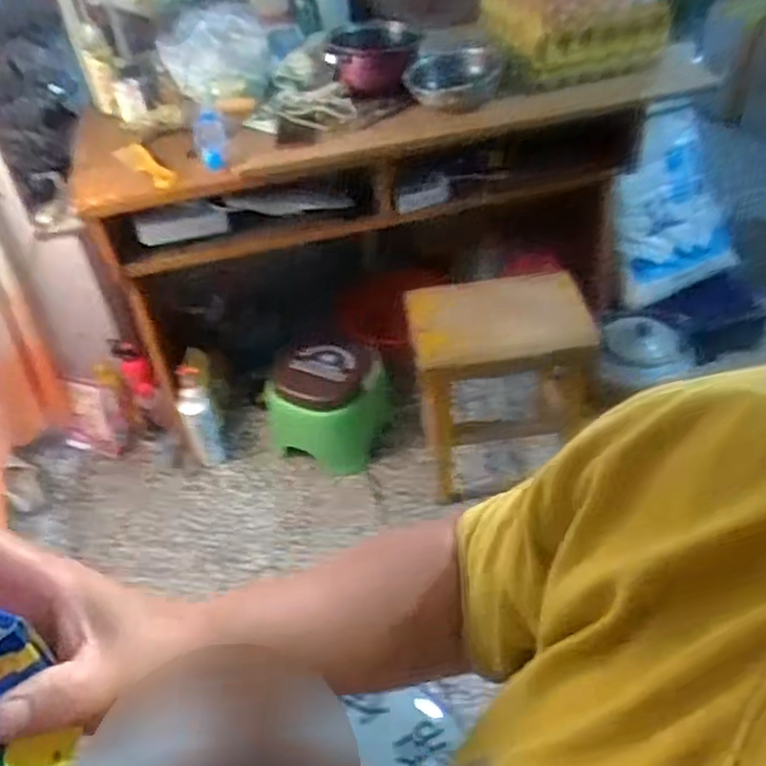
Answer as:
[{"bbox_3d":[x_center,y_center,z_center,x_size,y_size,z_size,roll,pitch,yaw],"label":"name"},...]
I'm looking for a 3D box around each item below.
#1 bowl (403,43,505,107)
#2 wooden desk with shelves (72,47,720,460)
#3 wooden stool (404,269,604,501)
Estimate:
[{"bbox_3d":[0.152,-0.664,1.583,0.214,0.071,0.199,-2,44,5],"label":"bowl"},{"bbox_3d":[0.022,-0.370,1.887,1.339,0.754,0.443,-15,44,-8],"label":"wooden desk with shelves"},{"bbox_3d":[0.293,0.014,1.738,0.424,0.472,0.235,-9,43,-3],"label":"wooden stool"}]

